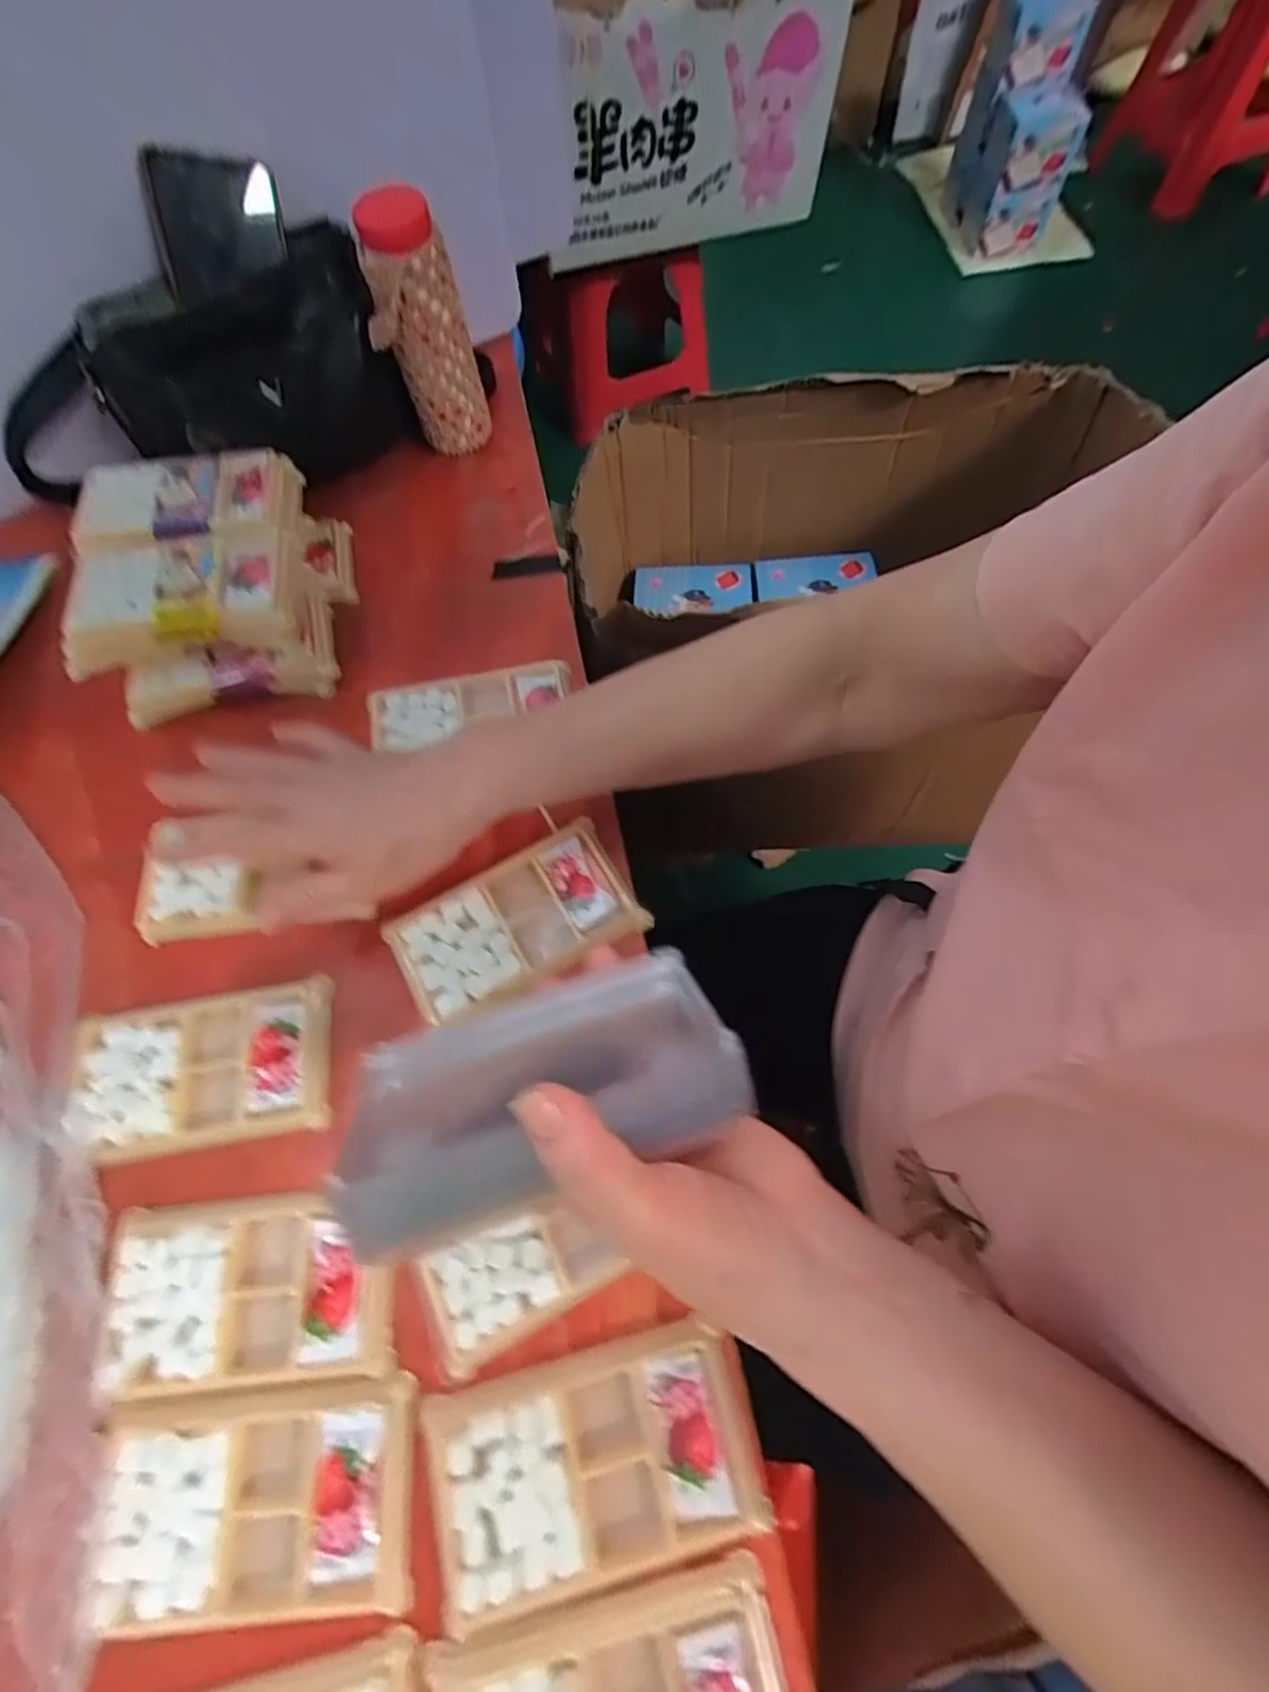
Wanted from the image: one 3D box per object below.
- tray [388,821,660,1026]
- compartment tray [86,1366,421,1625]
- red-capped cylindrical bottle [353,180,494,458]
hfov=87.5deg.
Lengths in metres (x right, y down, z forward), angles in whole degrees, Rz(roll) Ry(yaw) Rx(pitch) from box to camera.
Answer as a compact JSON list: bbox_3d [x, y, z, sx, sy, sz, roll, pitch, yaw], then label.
[{"bbox_3d":[-0.068,0.046,0.387,0.135,0.019,0.074,-29,69,-10],"label":"tray"},{"bbox_3d":[-0.163,0.284,0.291,0.131,0.019,0.076,-4,67,1],"label":"compartment tray"},{"bbox_3d":[-0.151,-0.364,0.484,0.061,0.156,0.051,1,67,3],"label":"red-capped cylindrical bottle"}]

